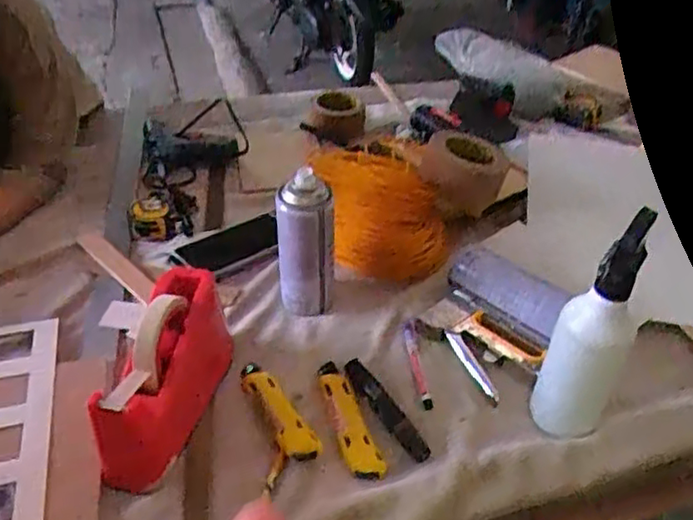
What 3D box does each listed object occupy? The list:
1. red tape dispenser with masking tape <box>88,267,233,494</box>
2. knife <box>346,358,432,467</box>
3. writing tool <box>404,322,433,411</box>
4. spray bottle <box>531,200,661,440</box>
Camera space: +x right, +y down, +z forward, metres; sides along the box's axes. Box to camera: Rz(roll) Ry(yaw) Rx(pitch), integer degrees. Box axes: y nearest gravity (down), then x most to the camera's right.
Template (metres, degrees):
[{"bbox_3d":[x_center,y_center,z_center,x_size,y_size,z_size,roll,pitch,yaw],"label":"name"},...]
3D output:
[{"bbox_3d":[-0.172,0.108,0.643,0.068,0.107,0.200,7,38,4],"label":"red tape dispenser with masking tape"},{"bbox_3d":[0.038,0.151,0.674,0.027,0.010,0.136,-18,43,-26],"label":"knife"},{"bbox_3d":[0.078,0.116,0.736,0.013,0.009,0.124,-1,38,-7],"label":"writing tool"},{"bbox_3d":[0.232,0.065,0.619,0.071,0.227,0.086,24,42,24],"label":"spray bottle"}]

